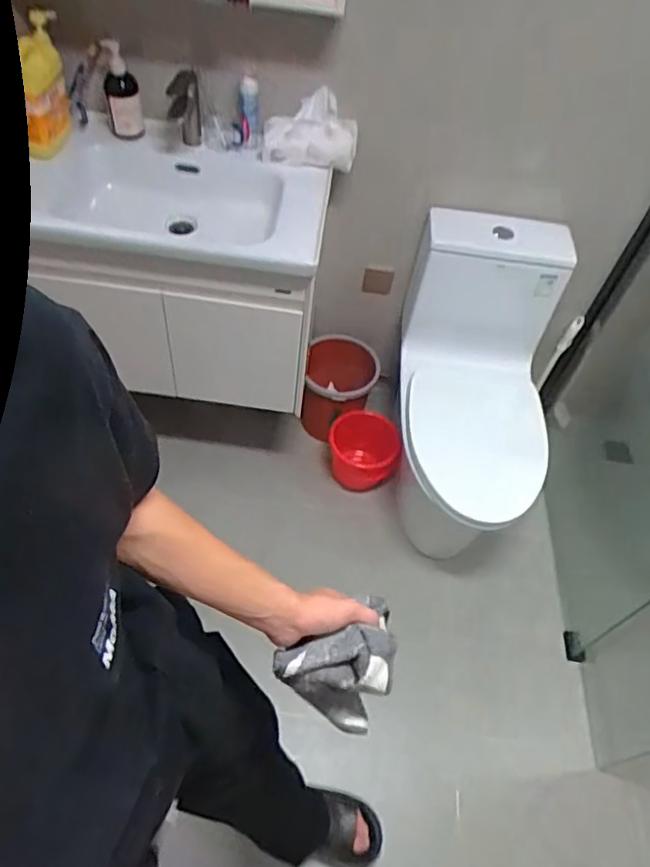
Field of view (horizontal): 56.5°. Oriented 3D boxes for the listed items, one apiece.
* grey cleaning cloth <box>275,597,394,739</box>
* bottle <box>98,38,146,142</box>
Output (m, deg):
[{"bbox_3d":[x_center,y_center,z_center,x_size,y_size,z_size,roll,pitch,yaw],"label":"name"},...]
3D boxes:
[{"bbox_3d":[0.023,0.241,0.681,0.117,0.100,0.135,23,57,12],"label":"grey cleaning cloth"},{"bbox_3d":[-0.438,-0.731,1.305,0.069,0.185,0.070,-14,58,-13],"label":"bottle"}]

